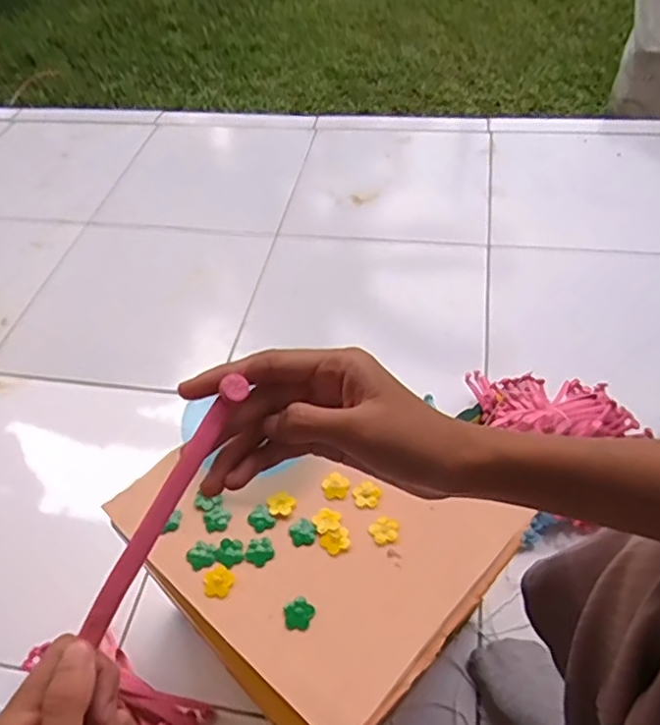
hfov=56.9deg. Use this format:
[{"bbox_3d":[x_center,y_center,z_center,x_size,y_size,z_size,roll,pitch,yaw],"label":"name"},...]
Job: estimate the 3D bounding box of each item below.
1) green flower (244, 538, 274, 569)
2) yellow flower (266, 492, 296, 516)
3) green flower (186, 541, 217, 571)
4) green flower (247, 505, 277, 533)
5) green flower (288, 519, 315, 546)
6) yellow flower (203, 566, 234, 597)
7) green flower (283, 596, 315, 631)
[{"bbox_3d":[-0.057,0.155,0.500,0.023,0.004,0.023,-3,50,3],"label":"green flower"},{"bbox_3d":[-0.043,0.121,0.524,0.024,0.004,0.021,4,50,9],"label":"yellow flower"},{"bbox_3d":[-0.105,0.158,0.499,0.024,0.004,0.022,-3,50,3],"label":"green flower"},{"bbox_3d":[-0.059,0.133,0.518,0.020,0.004,0.022,-30,53,-19],"label":"green flower"},{"bbox_3d":[-0.023,0.142,0.507,0.021,0.005,0.022,-3,50,3],"label":"green flower"},{"bbox_3d":[-0.089,0.175,0.485,0.023,0.004,0.023,-3,50,3],"label":"yellow flower"},{"bbox_3d":[-0.024,0.192,0.466,0.023,0.004,0.024,-3,50,3],"label":"green flower"}]

